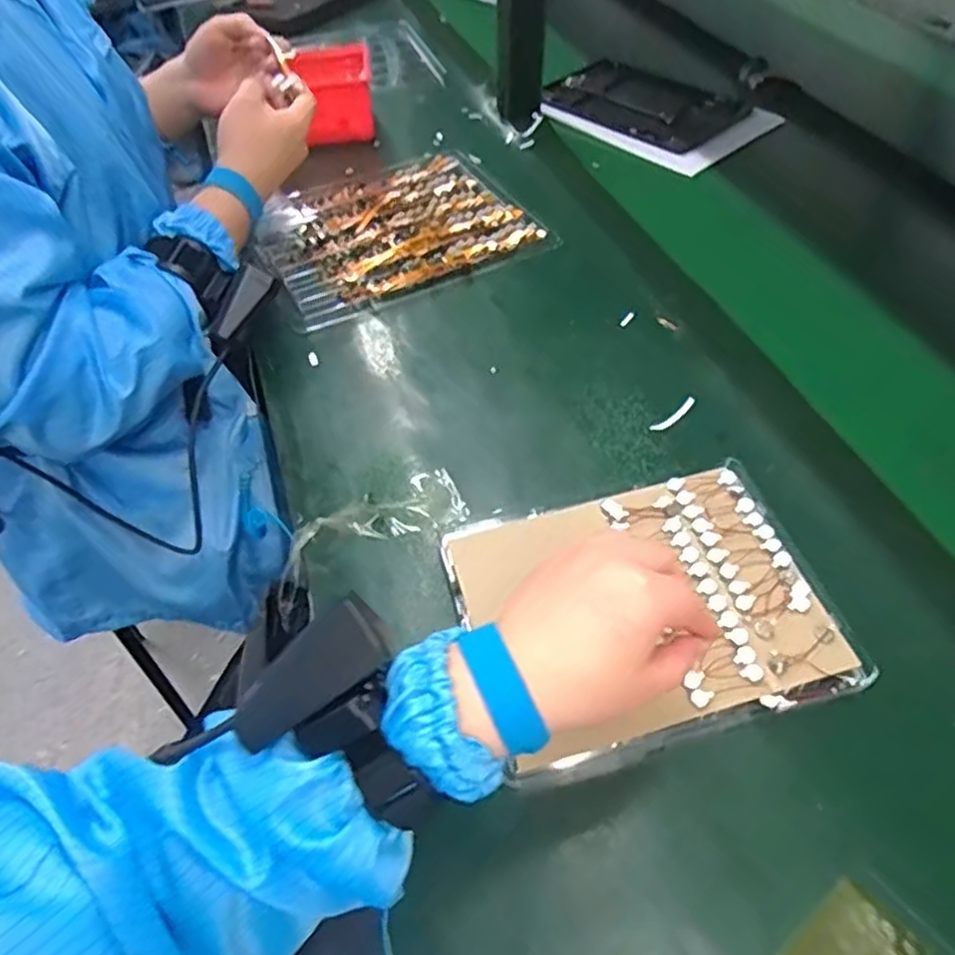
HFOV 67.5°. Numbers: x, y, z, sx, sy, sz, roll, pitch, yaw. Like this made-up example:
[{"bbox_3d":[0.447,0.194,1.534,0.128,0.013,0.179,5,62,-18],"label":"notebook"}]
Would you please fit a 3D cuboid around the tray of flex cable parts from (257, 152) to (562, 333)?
[{"bbox_3d":[-0.090,-0.253,0.722,0.258,0.020,0.217,-25,54,-14],"label":"tray of flex cable parts"}]

